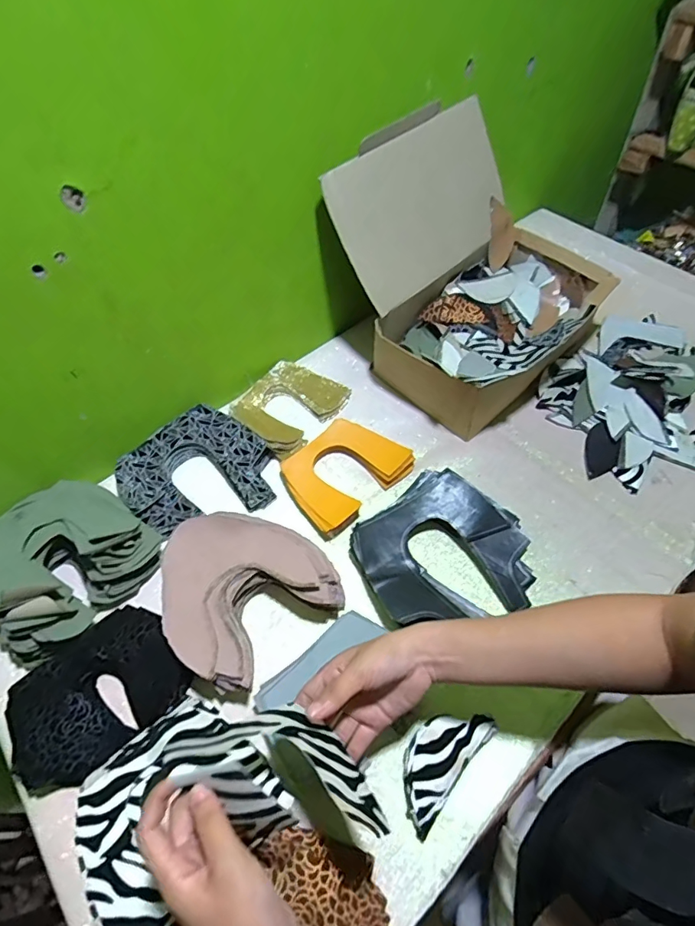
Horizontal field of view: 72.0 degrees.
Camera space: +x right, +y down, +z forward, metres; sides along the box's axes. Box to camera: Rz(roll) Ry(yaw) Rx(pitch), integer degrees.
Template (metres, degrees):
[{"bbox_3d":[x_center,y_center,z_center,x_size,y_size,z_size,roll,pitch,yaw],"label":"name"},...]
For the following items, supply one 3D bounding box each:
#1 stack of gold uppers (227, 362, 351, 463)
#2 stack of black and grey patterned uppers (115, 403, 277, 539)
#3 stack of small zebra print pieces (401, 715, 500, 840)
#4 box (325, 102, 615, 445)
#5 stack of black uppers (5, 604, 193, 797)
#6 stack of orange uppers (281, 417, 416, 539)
[{"bbox_3d":[-0.088,-0.093,0.727,0.135,0.026,0.159,35,63,24],"label":"stack of gold uppers"},{"bbox_3d":[-0.203,0.014,0.653,0.188,0.028,0.182,38,64,25],"label":"stack of black and grey patterned uppers"},{"bbox_3d":[0.087,0.284,0.461,0.053,0.023,0.115,35,63,24],"label":"stack of small zebra print pieces"},{"bbox_3d":[0.178,-0.277,0.696,0.321,0.274,0.335,36,64,25],"label":"box"},{"bbox_3d":[-0.259,0.238,0.499,0.128,0.041,0.171,38,65,25],"label":"stack of black uppers"},{"bbox_3d":[-0.004,0.007,0.646,0.157,0.019,0.121,-38,61,-21],"label":"stack of orange uppers"}]

